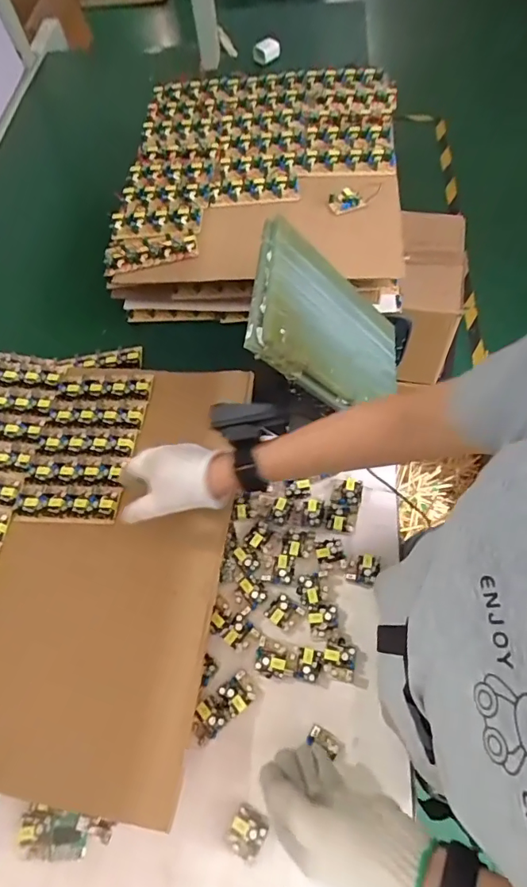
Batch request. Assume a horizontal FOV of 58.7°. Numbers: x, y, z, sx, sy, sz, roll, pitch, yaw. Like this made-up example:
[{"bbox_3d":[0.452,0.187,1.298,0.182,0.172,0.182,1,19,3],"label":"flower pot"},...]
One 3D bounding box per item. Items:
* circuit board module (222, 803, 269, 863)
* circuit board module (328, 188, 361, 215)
[{"bbox_3d":[-0.017,0.379,0.454,0.034,0.012,0.040,29,68,16],"label":"circuit board module"},{"bbox_3d":[0.123,-0.366,0.706,0.047,0.012,0.037,-24,65,-7],"label":"circuit board module"}]

